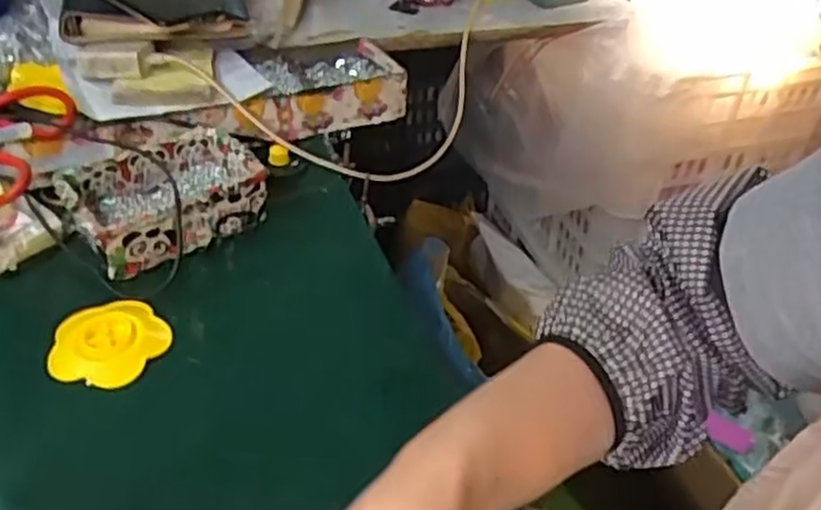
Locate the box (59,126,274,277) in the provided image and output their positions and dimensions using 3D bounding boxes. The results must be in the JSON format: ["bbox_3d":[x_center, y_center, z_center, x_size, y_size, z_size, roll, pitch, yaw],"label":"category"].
[{"bbox_3d":[-0.203,-0.048,0.621,0.147,0.056,0.098,-29,47,-29],"label":"box"}]

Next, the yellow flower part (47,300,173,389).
[{"bbox_3d":[-0.216,0.061,0.531,0.072,0.008,0.077,1,40,-1],"label":"yellow flower part"}]

